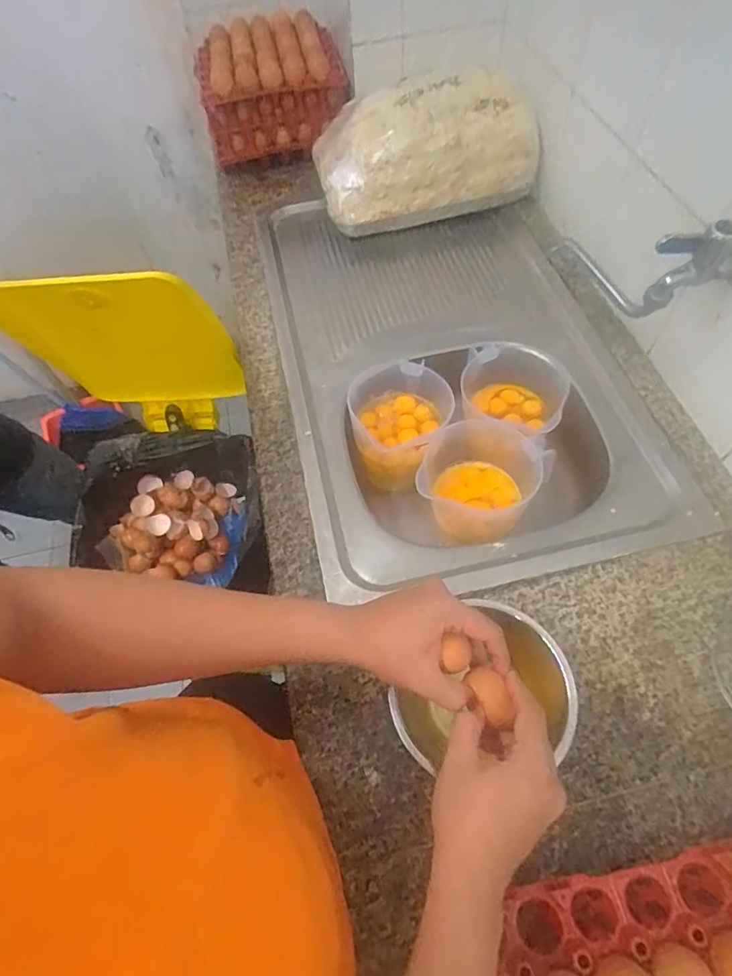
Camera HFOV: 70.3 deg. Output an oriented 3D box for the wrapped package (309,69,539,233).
[{"bbox_3d":[0.109,-0.634,0.971,0.392,0.182,0.197,-8,59,-1],"label":"wrapped package"}]

